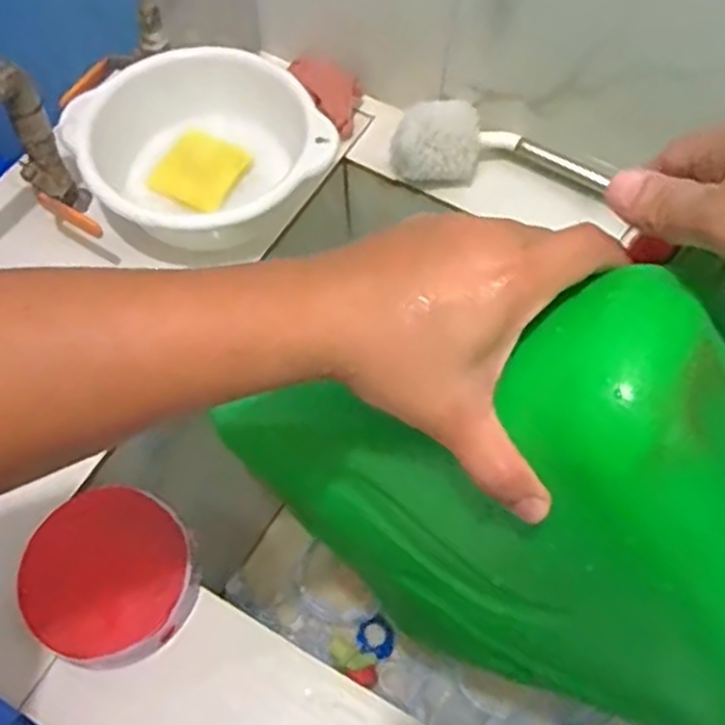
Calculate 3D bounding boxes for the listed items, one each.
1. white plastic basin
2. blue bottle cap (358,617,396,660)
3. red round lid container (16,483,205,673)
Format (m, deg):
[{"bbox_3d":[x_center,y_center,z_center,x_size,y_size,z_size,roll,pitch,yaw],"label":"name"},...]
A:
[{"bbox_3d":[-0.140,-0.181,0.703,0.201,0.090,0.195,0,62,0],"label":"white plastic basin"},{"bbox_3d":[0.018,0.332,0.932,0.046,0.019,0.044,0,62,0],"label":"blue bottle cap"},{"bbox_3d":[-0.177,0.144,0.537,0.109,0.045,0.117,0,62,0],"label":"red round lid container"}]

